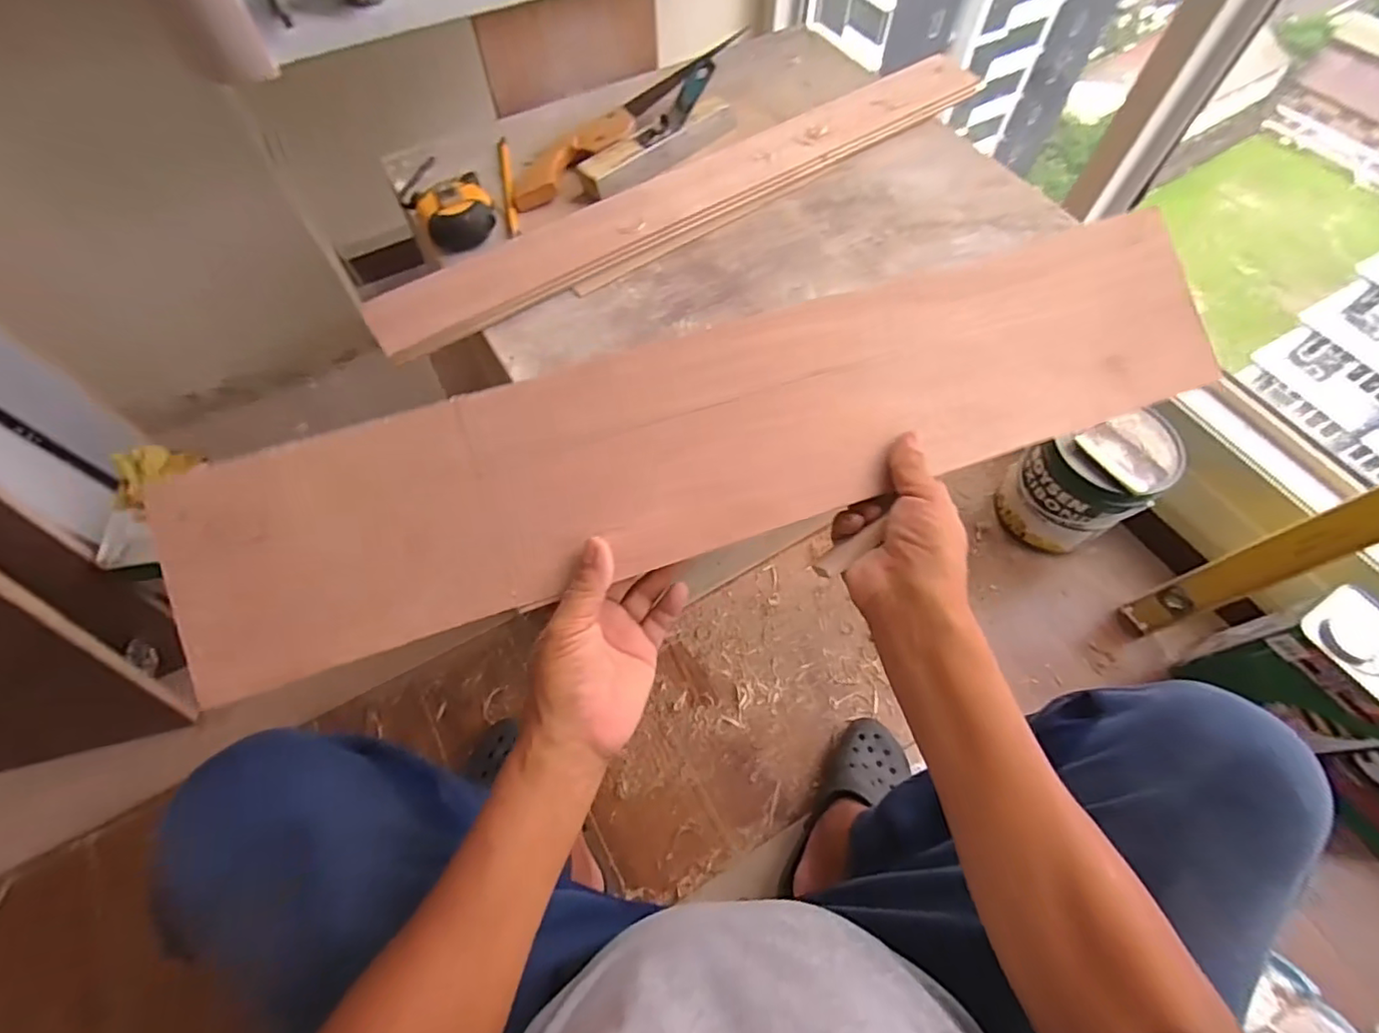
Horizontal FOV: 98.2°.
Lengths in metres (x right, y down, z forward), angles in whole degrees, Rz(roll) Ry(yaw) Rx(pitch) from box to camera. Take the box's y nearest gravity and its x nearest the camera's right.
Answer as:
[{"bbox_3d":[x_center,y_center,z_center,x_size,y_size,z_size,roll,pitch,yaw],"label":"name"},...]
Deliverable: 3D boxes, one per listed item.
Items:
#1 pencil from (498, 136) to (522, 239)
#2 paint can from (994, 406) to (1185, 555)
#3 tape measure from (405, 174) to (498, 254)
[{"bbox_3d":[-0.200,-0.366,0.660,0.013,0.011,0.172,-11,63,-6],"label":"pencil"},{"bbox_3d":[0.608,-0.051,0.927,0.159,0.233,0.159,-21,65,-10],"label":"paint can"},{"bbox_3d":[-0.241,-0.312,0.609,0.076,0.039,0.077,-29,66,-14],"label":"tape measure"}]

